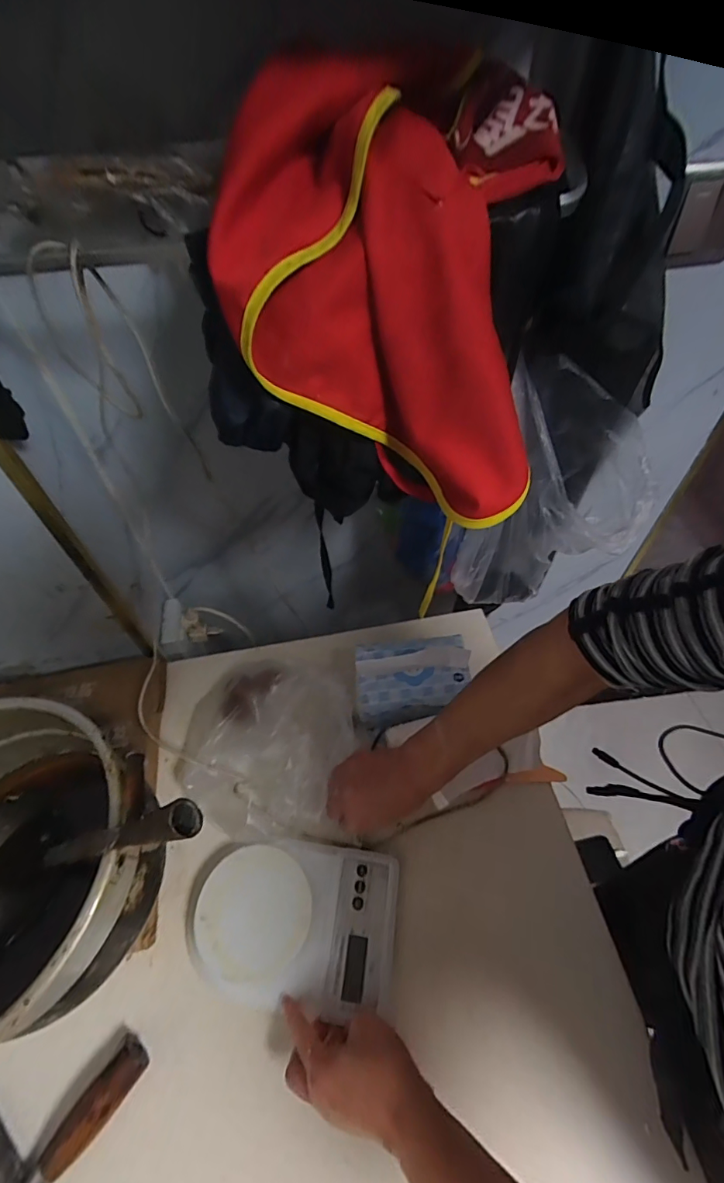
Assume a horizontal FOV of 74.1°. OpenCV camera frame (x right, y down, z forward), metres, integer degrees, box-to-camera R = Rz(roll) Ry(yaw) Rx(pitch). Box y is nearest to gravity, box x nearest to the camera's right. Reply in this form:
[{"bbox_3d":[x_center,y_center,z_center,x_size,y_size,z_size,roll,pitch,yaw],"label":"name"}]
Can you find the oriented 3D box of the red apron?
[{"bbox_3d":[0.041,-0.219,0.385,0.238,0.263,0.229,17,55,14],"label":"red apron"}]

